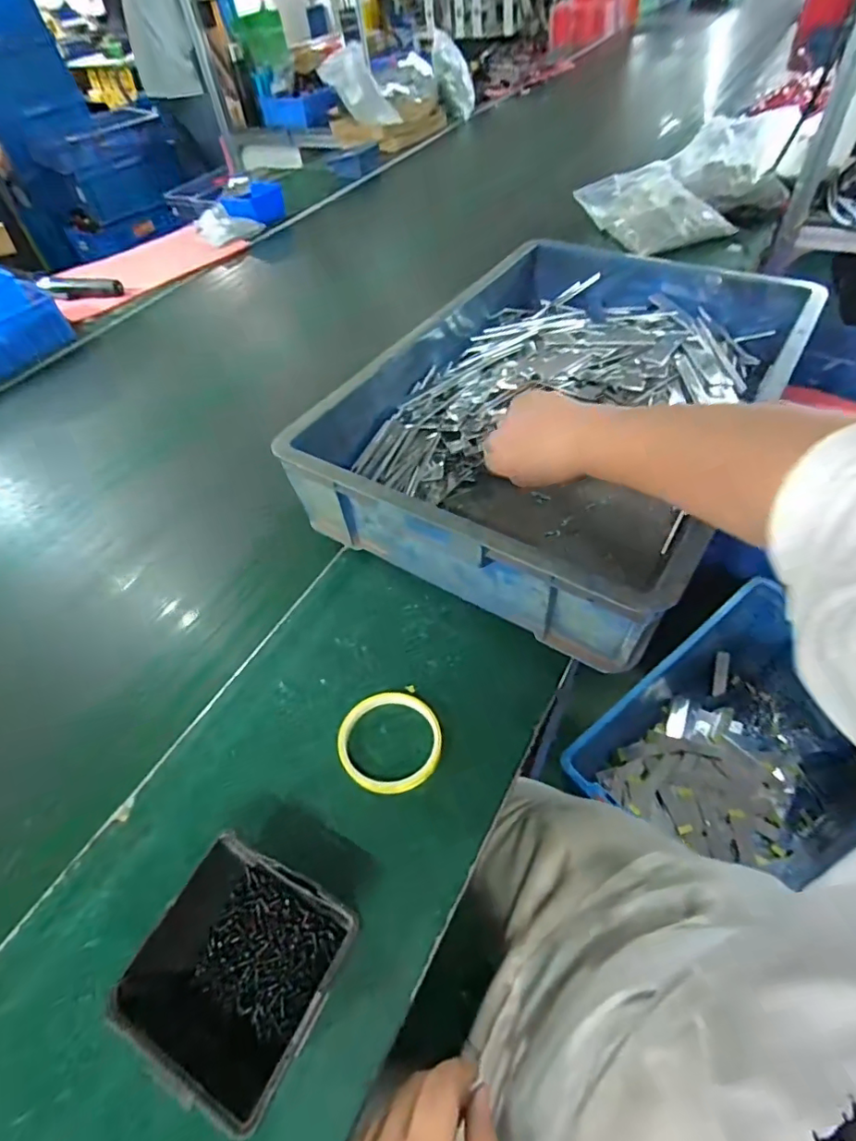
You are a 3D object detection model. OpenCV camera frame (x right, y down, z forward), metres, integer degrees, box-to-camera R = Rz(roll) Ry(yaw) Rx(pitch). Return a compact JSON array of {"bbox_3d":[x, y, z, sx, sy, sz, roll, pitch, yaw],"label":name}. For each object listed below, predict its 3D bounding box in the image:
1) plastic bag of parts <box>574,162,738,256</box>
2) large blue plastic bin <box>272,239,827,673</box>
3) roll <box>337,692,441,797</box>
[{"bbox_3d":[0.470,-0.759,1.112,0.215,0.065,0.273,-17,51,-7],"label":"plastic bag of parts"},{"bbox_3d":[0.170,-0.219,0.654,0.423,0.131,0.611,27,60,24],"label":"large blue plastic bin"},{"bbox_3d":[-0.033,0.150,0.467,0.089,0.018,0.085,-3,52,4],"label":"roll"}]

